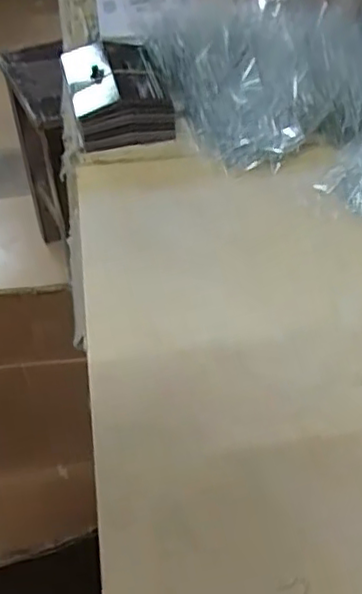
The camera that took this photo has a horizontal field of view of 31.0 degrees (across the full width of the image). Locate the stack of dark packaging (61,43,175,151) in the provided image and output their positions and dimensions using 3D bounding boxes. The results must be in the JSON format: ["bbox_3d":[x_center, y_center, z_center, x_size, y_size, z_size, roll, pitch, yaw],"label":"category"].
[{"bbox_3d":[-0.058,-0.188,0.588,0.081,0.039,0.122,-11,50,-9],"label":"stack of dark packaging"}]

